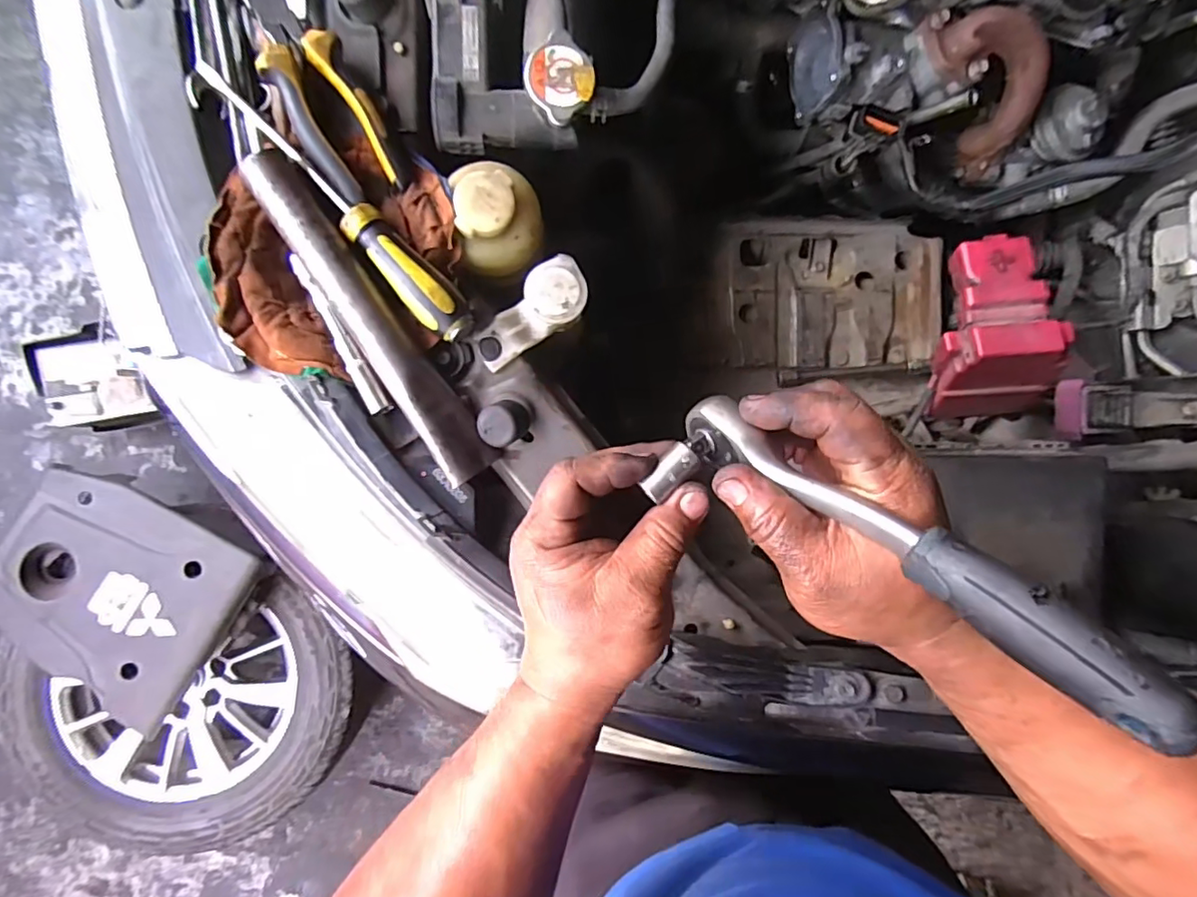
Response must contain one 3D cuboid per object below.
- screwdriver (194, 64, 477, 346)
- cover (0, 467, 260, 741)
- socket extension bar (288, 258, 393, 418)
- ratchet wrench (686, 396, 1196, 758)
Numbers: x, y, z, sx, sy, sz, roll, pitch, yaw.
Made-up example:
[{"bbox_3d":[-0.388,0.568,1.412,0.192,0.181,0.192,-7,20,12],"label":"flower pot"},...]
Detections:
[{"bbox_3d":[-0.177,-0.165,0.382,0.242,0.029,0.032,45,87,-5],"label":"screwdriver"},{"bbox_3d":[-0.980,0.280,1.155,0.467,0.083,0.425,36,88,-5],"label":"cover"},{"bbox_3d":[-0.175,-0.078,0.385,0.015,0.011,0.118,-28,93,-4],"label":"socket extension bar"},{"bbox_3d":[0.109,0.032,0.222,0.025,0.021,0.192,-51,52,-3],"label":"ratchet wrench"}]

